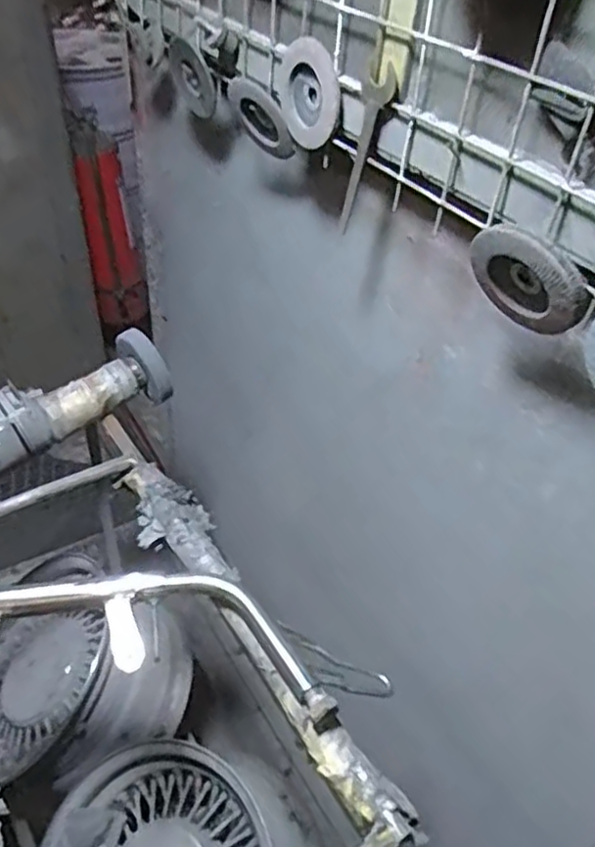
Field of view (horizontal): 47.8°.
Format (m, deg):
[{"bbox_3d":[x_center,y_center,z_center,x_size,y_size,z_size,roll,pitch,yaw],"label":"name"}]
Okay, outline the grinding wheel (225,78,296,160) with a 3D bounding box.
[{"bbox_3d":[-0.037,-0.337,0.745,0.083,0.083,0.014,32,71,27],"label":"grinding wheel"}]

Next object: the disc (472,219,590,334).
[{"bbox_3d":[0.174,-0.109,0.517,0.016,0.089,0.095,-41,97,-13],"label":"disc"}]

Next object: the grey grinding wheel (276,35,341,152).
[{"bbox_3d":[0.010,-0.334,0.678,0.024,0.089,0.102,-13,45,-20],"label":"grey grinding wheel"}]

